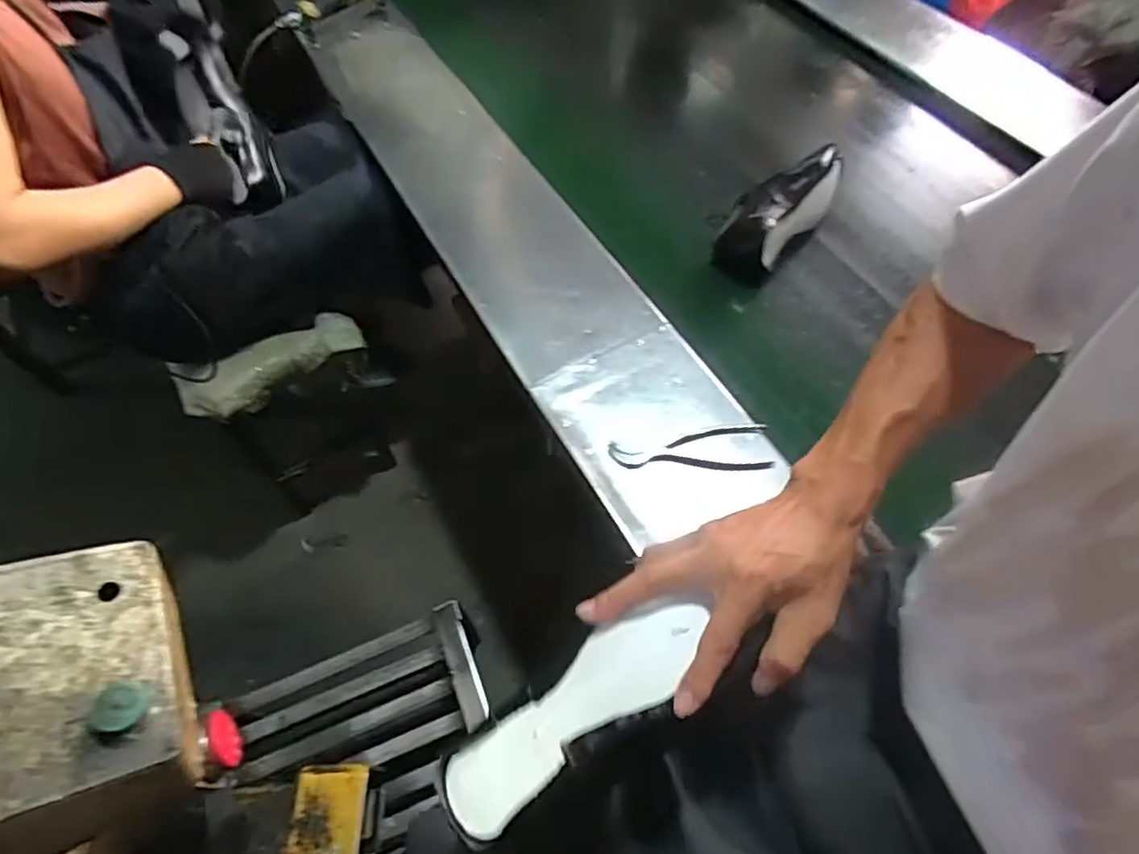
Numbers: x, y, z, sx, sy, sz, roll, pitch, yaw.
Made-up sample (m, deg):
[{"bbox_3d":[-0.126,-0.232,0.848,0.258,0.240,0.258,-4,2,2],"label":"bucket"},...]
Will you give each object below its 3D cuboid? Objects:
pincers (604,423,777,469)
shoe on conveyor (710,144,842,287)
[{"bbox_3d":[0.147,0.023,0.770,0.195,0.018,0.063,0,58,1],"label":"pincers"},{"bbox_3d":[0.329,-0.345,0.989,0.113,0.088,0.259,37,65,22],"label":"shoe on conveyor"}]

